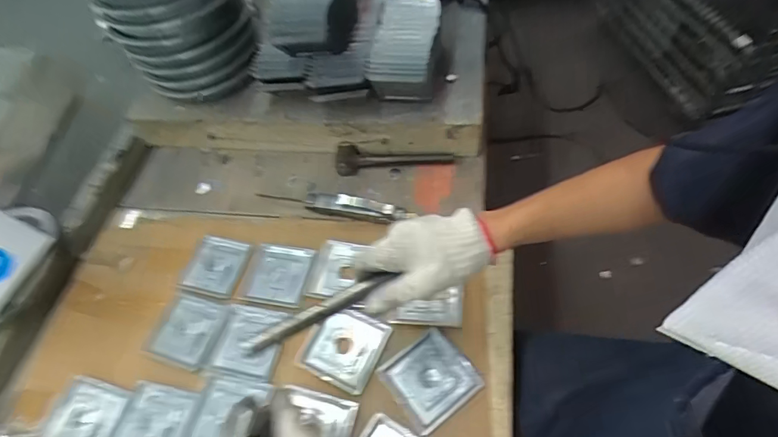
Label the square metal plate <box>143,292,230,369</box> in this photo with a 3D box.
[{"bbox_3d":[-0.275,0.152,0.595,0.092,0.007,0.092,9,58,14],"label":"square metal plate"}]

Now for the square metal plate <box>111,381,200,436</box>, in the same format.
[{"bbox_3d":[-0.291,0.254,0.530,0.091,0.006,0.092,7,57,12],"label":"square metal plate"}]

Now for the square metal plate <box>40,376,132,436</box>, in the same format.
[{"bbox_3d":[-0.382,0.250,0.542,0.094,0.004,0.085,10,58,14],"label":"square metal plate"}]

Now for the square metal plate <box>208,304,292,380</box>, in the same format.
[{"bbox_3d":[-0.184,0.160,0.569,0.088,0.010,0.091,6,57,12],"label":"square metal plate"}]

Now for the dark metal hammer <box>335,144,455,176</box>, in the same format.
[{"bbox_3d":[0.007,-0.095,0.708,0.193,0.037,0.044,0,56,8],"label":"dark metal hammer"}]

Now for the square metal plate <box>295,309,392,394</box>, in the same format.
[{"bbox_3d":[-0.057,0.159,0.544,0.094,0.011,0.089,21,61,20],"label":"square metal plate"}]

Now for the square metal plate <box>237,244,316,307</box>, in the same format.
[{"bbox_3d":[-0.161,0.082,0.625,0.098,0.010,0.088,5,60,16],"label":"square metal plate"}]

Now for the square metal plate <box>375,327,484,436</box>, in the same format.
[{"bbox_3d":[0.049,0.189,0.513,0.093,0.010,0.090,-34,58,-15],"label":"square metal plate"}]

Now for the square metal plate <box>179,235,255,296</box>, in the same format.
[{"bbox_3d":[-0.259,0.069,0.647,0.087,0.004,0.090,7,57,13],"label":"square metal plate"}]

